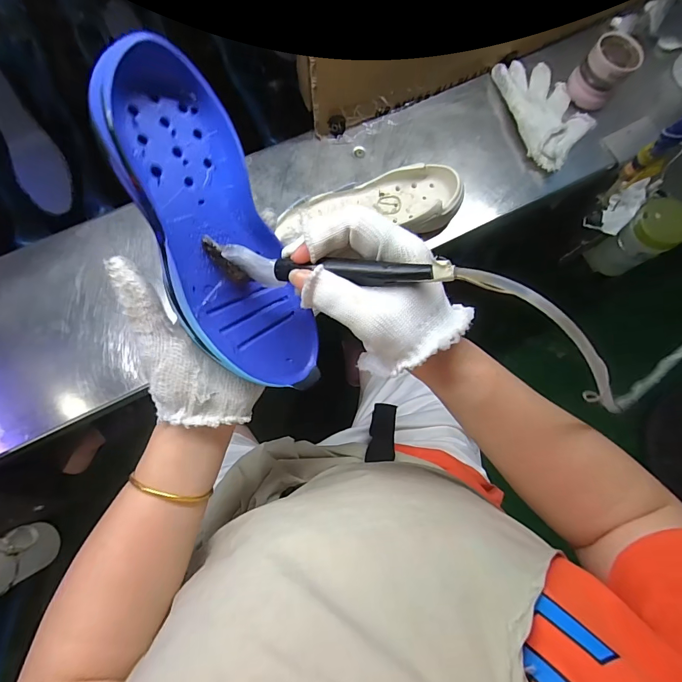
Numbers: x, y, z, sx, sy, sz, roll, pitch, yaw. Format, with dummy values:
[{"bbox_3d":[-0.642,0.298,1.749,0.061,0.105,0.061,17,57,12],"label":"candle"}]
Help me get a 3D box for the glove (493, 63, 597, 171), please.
[{"bbox_3d":[0.293,-0.333,0.563,0.103,0.027,0.177,-20,79,-8],"label":"glove"}]

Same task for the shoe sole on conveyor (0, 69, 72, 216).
[{"bbox_3d":[-0.438,-0.280,0.538,0.058,0.010,0.200,-23,105,-18],"label":"shoe sole on conveyor"}]

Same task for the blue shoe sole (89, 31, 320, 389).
[{"bbox_3d":[-0.083,-0.065,0.265,0.077,0.037,0.230,-24,113,-7],"label":"blue shoe sole"}]

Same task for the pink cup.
[{"bbox_3d":[0.370,-0.381,0.542,0.068,0.060,0.055,38,78,8],"label":"pink cup"}]

